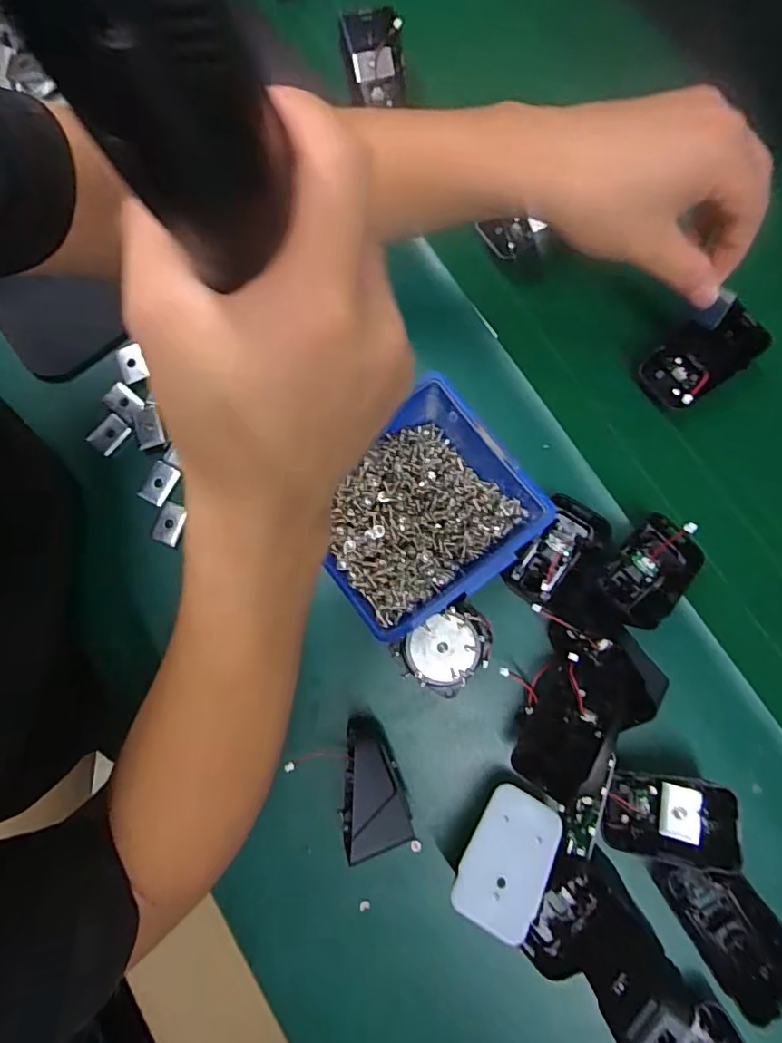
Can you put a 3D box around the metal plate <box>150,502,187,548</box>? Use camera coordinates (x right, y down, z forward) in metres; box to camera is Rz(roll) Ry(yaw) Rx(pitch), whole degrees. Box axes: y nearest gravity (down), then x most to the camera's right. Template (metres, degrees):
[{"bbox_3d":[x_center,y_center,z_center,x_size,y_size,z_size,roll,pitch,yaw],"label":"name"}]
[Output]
[{"bbox_3d":[-0.149,0.002,0.365,0.018,0.007,0.026,22,83,6],"label":"metal plate"}]

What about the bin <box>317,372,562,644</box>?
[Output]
[{"bbox_3d":[0.014,-0.004,0.333,0.124,0.067,0.113,-41,81,-4],"label":"bin"}]

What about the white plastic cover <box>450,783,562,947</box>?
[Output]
[{"bbox_3d":[0.064,0.184,0.295,0.044,0.006,0.069,28,64,8],"label":"white plastic cover"}]

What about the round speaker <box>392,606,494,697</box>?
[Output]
[{"bbox_3d":[0.036,0.079,0.333,0.055,0.032,0.046,-39,81,-3],"label":"round speaker"}]

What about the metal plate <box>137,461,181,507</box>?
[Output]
[{"bbox_3d":[-0.159,-0.026,0.370,0.019,0.004,0.028,27,84,7],"label":"metal plate"}]

